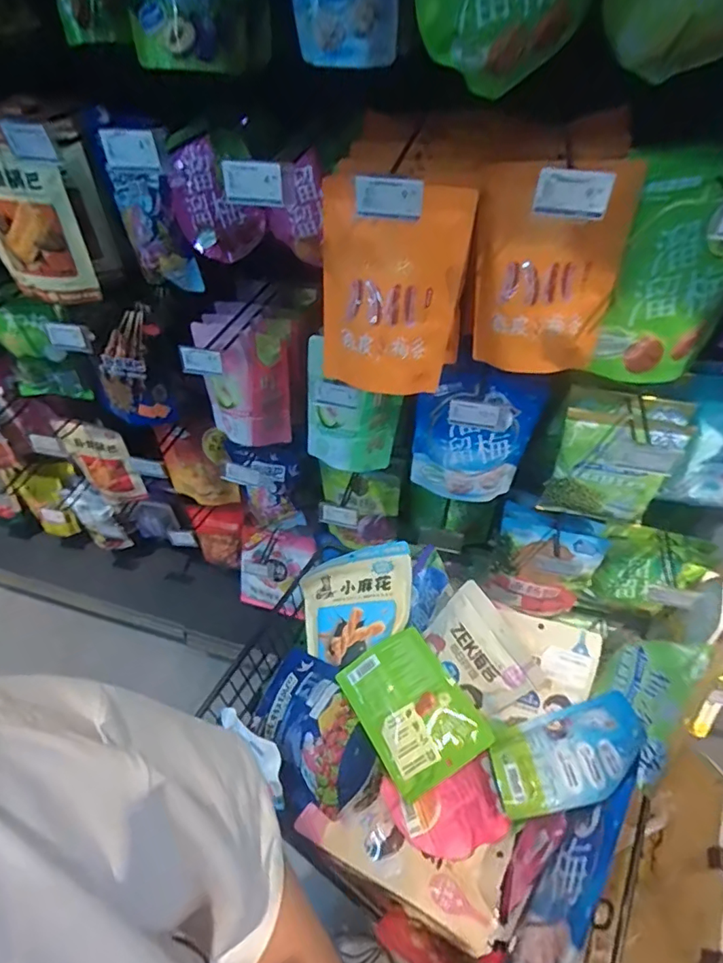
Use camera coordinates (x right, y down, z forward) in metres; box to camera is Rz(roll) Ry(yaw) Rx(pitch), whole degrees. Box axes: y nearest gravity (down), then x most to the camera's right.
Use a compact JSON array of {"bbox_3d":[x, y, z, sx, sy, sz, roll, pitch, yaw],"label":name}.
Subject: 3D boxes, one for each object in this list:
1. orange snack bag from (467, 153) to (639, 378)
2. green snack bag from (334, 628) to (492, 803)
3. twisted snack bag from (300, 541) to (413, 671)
[{"bbox_3d":[0.226,-0.252,0.642,0.169,0.231,0.062,5,51,6],"label":"orange snack bag"},{"bbox_3d":[0.064,0.284,0.656,0.131,0.024,0.172,-26,54,-19],"label":"green snack bag"},{"bbox_3d":[-0.009,0.199,0.834,0.198,0.065,0.173,-16,56,14],"label":"twisted snack bag"}]

